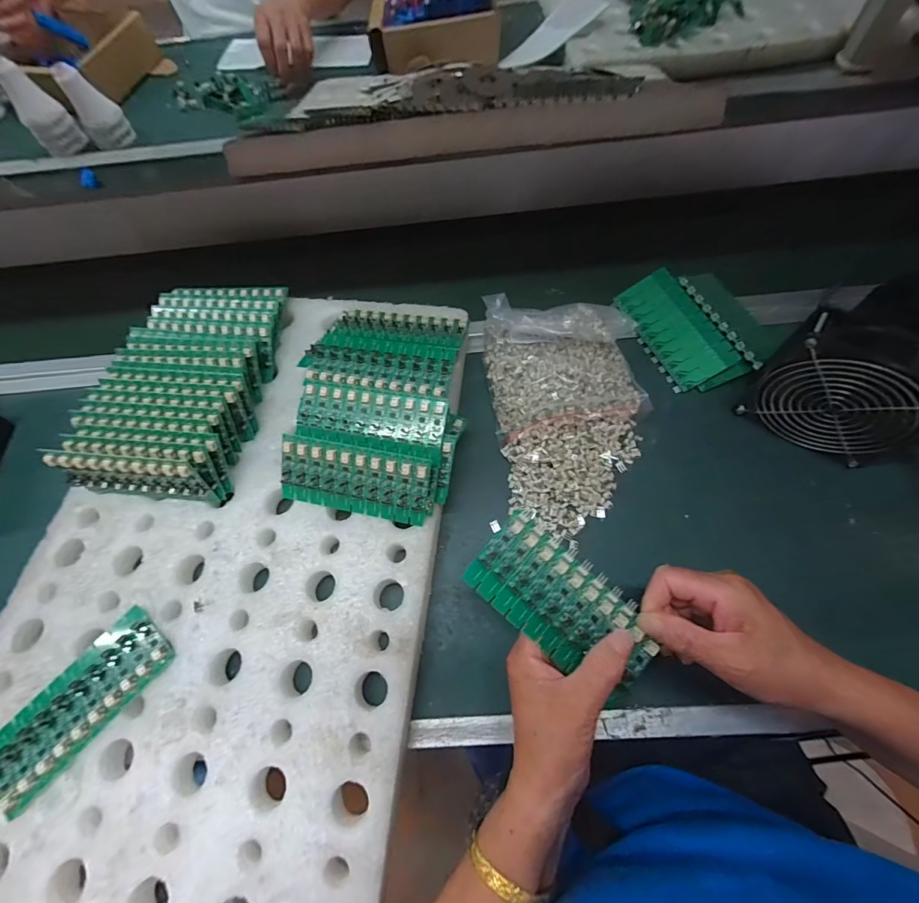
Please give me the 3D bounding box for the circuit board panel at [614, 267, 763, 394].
[{"bbox_3d":[0.244,-0.133,0.451,0.081,0.016,0.146,-30,71,13],"label":"circuit board panel"}]

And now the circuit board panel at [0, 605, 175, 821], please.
[{"bbox_3d":[-0.298,0.196,0.319,0.060,0.007,0.137,37,73,18],"label":"circuit board panel"}]

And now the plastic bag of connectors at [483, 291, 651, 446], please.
[{"bbox_3d":[0.106,-0.100,0.420,0.155,0.055,0.142,-12,65,-1],"label":"plastic bag of connectors"}]

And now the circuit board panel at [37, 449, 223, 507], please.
[{"bbox_3d":[-0.293,0.024,0.372,0.141,0.056,0.013,5,52,3],"label":"circuit board panel"}]

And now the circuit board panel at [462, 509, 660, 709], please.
[{"bbox_3d":[0.075,0.108,0.286,0.135,0.005,0.066,42,85,1],"label":"circuit board panel"}]

